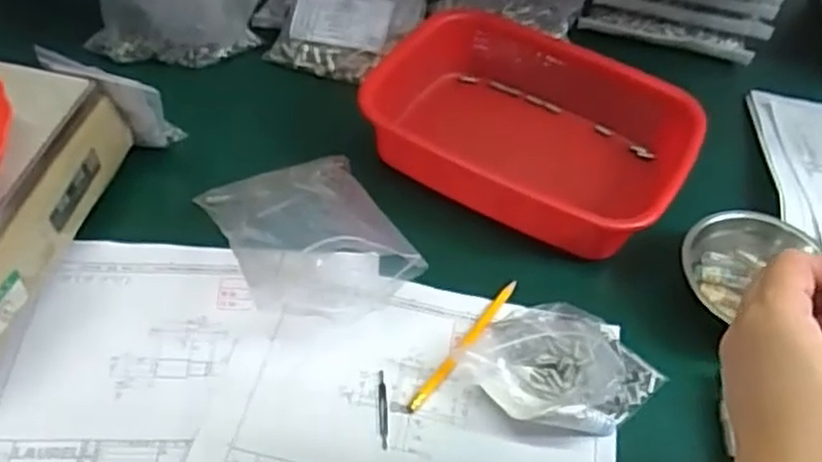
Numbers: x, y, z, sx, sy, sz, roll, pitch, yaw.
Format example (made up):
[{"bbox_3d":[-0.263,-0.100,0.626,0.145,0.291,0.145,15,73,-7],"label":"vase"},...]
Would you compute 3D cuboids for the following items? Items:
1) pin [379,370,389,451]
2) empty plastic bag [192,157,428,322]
[{"bbox_3d":[-0.020,0.133,0.564,0.006,0.004,0.060,1,51,-5],"label":"pin"},{"bbox_3d":[-0.088,0.000,0.631,0.132,0.060,0.169,-16,54,-18],"label":"empty plastic bag"}]

